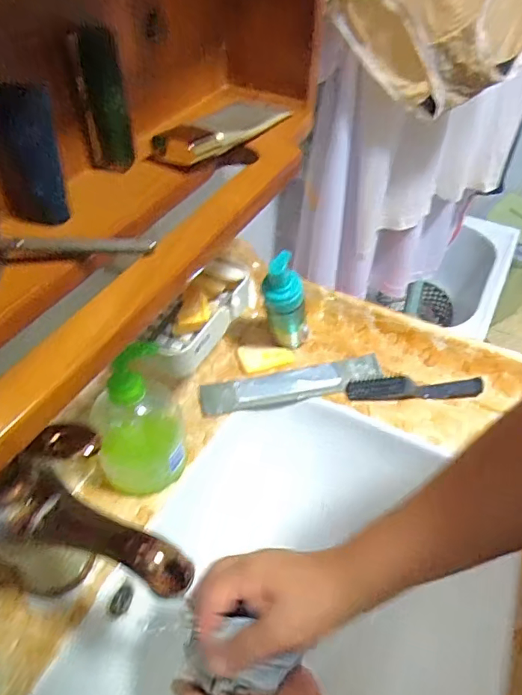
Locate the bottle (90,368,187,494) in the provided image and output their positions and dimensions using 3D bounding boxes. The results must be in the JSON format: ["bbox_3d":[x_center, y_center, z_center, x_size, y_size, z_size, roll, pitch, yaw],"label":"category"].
[{"bbox_3d":[-0.114,0.072,0.461,0.080,0.151,0.072,-14,49,-14],"label":"bottle"}]

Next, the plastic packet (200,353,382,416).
[{"bbox_3d":[0.037,0.043,0.589,0.218,0.013,0.047,-10,48,-11],"label":"plastic packet"}]

